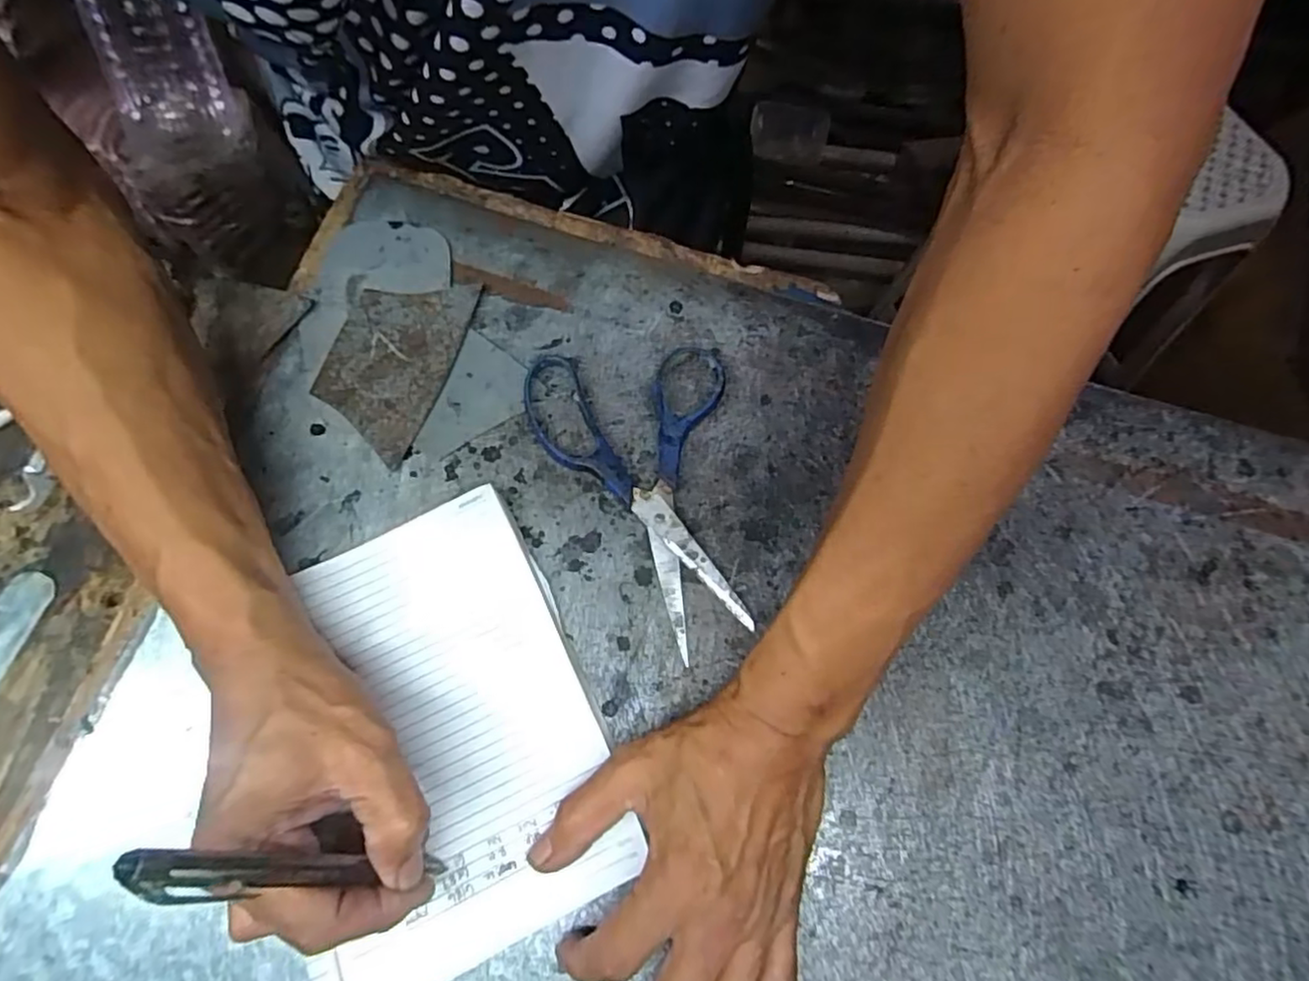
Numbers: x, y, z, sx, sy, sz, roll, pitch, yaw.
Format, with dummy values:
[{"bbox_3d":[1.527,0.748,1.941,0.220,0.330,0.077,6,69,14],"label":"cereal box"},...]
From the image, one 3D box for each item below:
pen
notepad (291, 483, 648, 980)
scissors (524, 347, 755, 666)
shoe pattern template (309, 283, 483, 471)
[{"bbox_3d":[-0.125,0.139,0.238,0.012,0.134,0.013,13,69,30],"label":"pen"},{"bbox_3d":[-0.103,0.111,0.307,0.139,0.016,0.197,-21,72,-7],"label":"notepad"},{"bbox_3d":[-0.008,0.001,0.348,0.107,0.015,0.163,-8,71,-3],"label":"scissors"},{"bbox_3d":[-0.148,-0.075,0.368,0.065,0.004,0.108,19,76,3],"label":"shoe pattern template"}]

